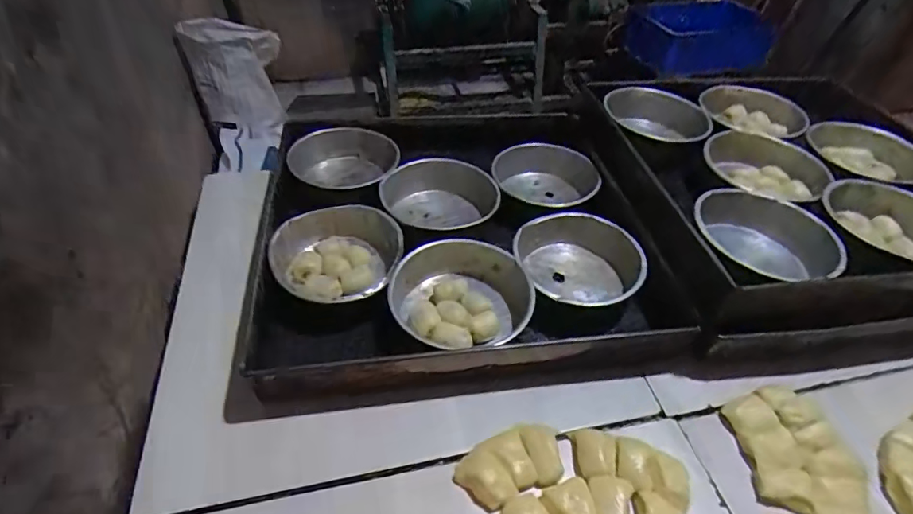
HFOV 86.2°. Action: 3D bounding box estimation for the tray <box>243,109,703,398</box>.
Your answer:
[{"bbox_3d":[0.000,-0.032,0.637,0.462,0.083,0.437,-4,45,-5],"label":"tray"}]

